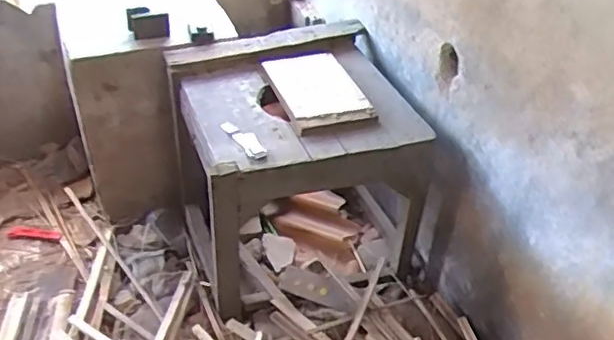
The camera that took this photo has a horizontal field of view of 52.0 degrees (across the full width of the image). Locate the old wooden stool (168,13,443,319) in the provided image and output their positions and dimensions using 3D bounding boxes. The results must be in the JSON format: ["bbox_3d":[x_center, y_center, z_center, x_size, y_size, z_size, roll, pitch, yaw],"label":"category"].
[{"bbox_3d":[-0.018,-0.007,1.320,0.451,0.428,0.403,-15,39,-18],"label":"old wooden stool"}]

